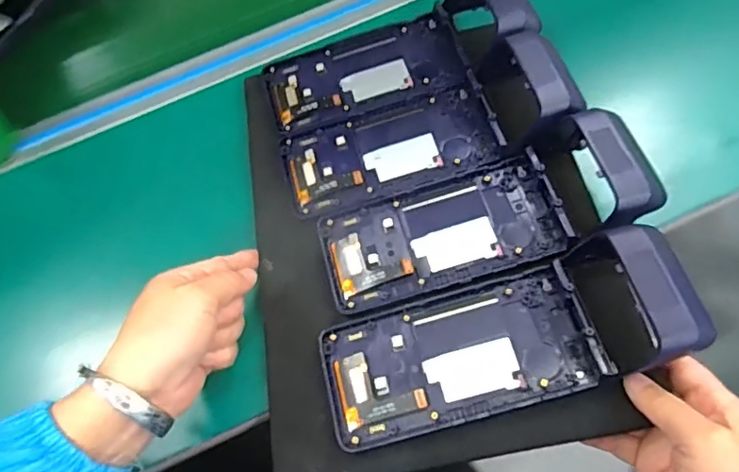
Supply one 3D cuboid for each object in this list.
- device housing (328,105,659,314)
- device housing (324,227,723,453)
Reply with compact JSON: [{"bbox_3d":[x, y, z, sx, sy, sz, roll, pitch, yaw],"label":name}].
[{"bbox_3d":[0.077,-0.013,0.383,0.224,0.045,0.087,-21,63,10],"label":"device housing"},{"bbox_3d":[0.082,0.067,0.341,0.224,0.047,0.082,-21,63,12],"label":"device housing"}]

